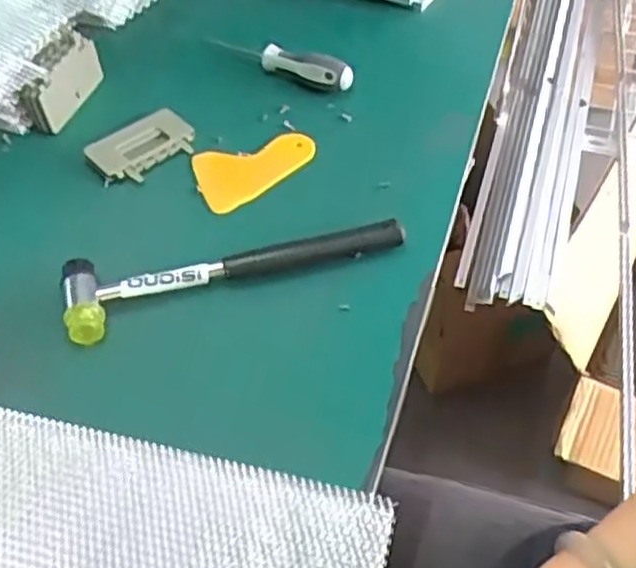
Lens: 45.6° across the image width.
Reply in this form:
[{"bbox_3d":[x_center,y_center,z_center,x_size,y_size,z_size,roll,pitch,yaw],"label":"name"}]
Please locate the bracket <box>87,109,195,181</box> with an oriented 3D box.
[{"bbox_3d":[-0.144,-0.115,0.624,0.085,0.013,0.050,-38,60,-25],"label":"bracket"}]

